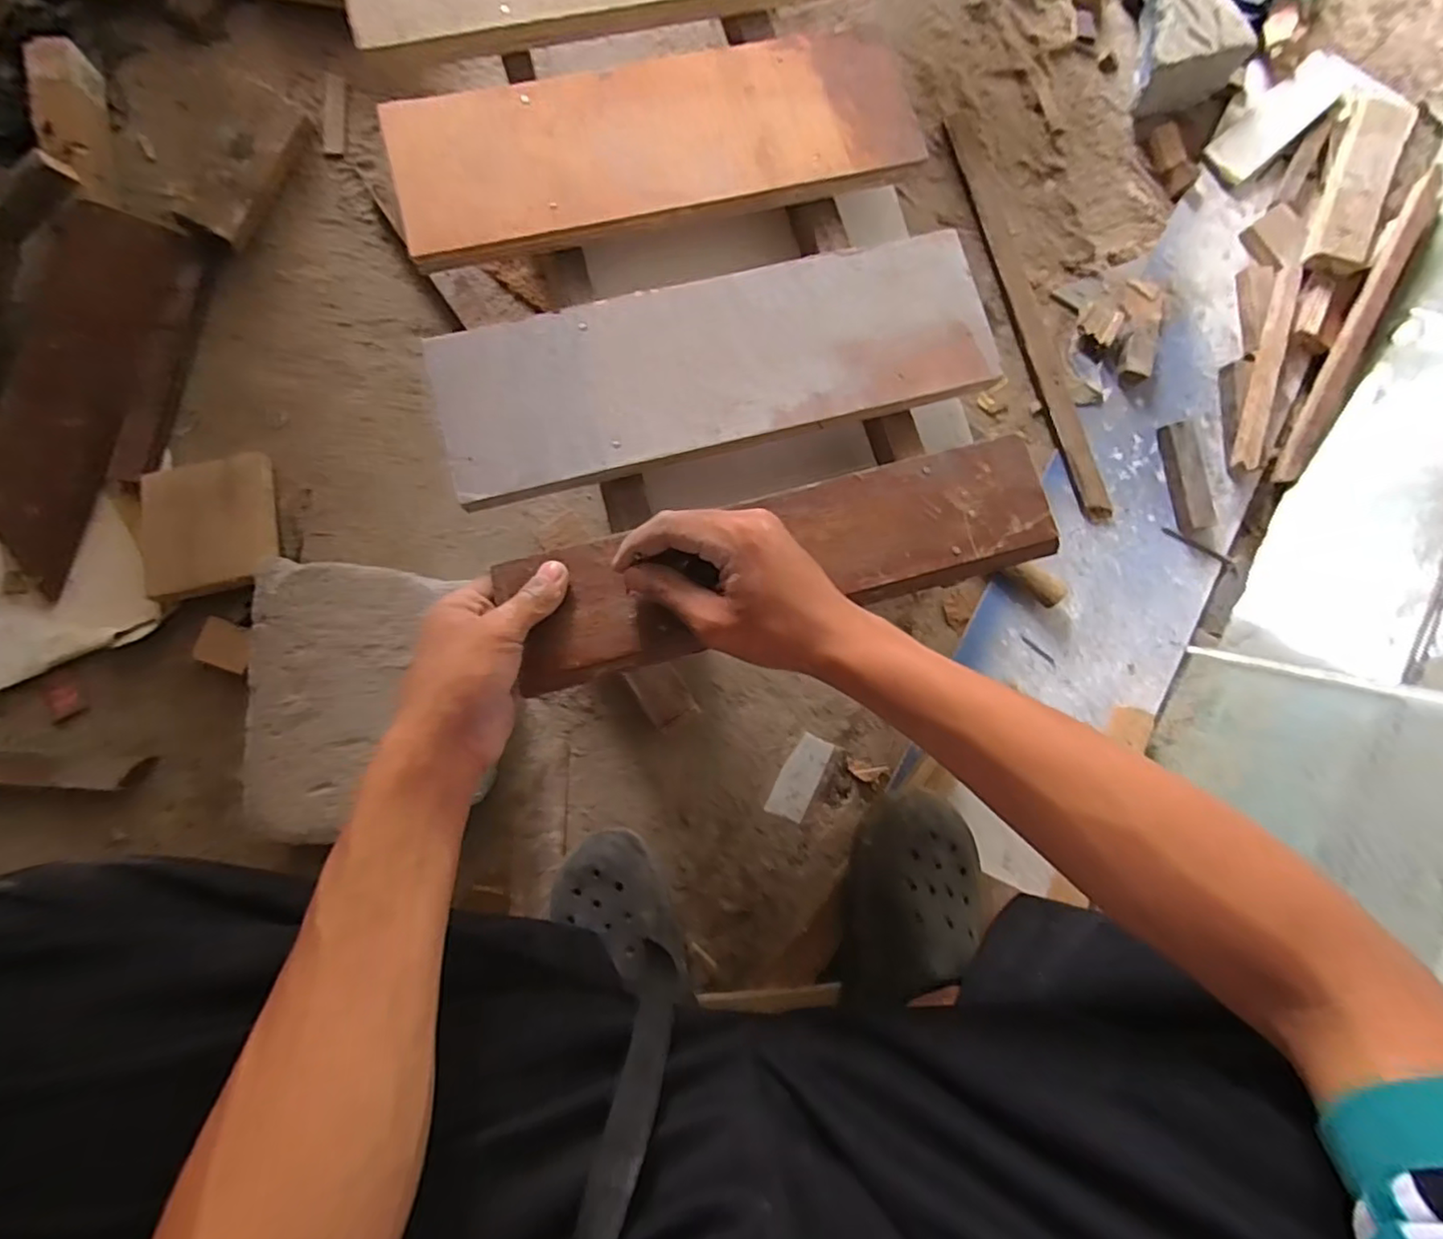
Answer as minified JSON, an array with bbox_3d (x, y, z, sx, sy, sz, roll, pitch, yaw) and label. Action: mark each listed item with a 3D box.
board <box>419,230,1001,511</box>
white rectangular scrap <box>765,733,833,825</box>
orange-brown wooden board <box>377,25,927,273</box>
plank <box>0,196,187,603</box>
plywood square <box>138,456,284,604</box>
[{"bbox_3d":[-0.002,-0.166,0.397,0.351,0.015,0.114,-14,86,-6],"label":"board"},{"bbox_3d":[0.082,0.164,0.640,0.039,0.004,0.088,27,83,-2],"label":"white rectangular scrap"},{"bbox_3d":[-0.042,-0.327,0.420,0.347,0.016,0.116,-14,86,-6],"label":"orange-brown wooden board"},{"bbox_3d":[-0.636,-0.222,0.598,0.112,0.026,0.360,15,84,-7],"label":"plank"},{"bbox_3d":[-0.497,-0.092,0.601,0.119,0.013,0.143,-19,72,-13],"label":"plywood square"}]

